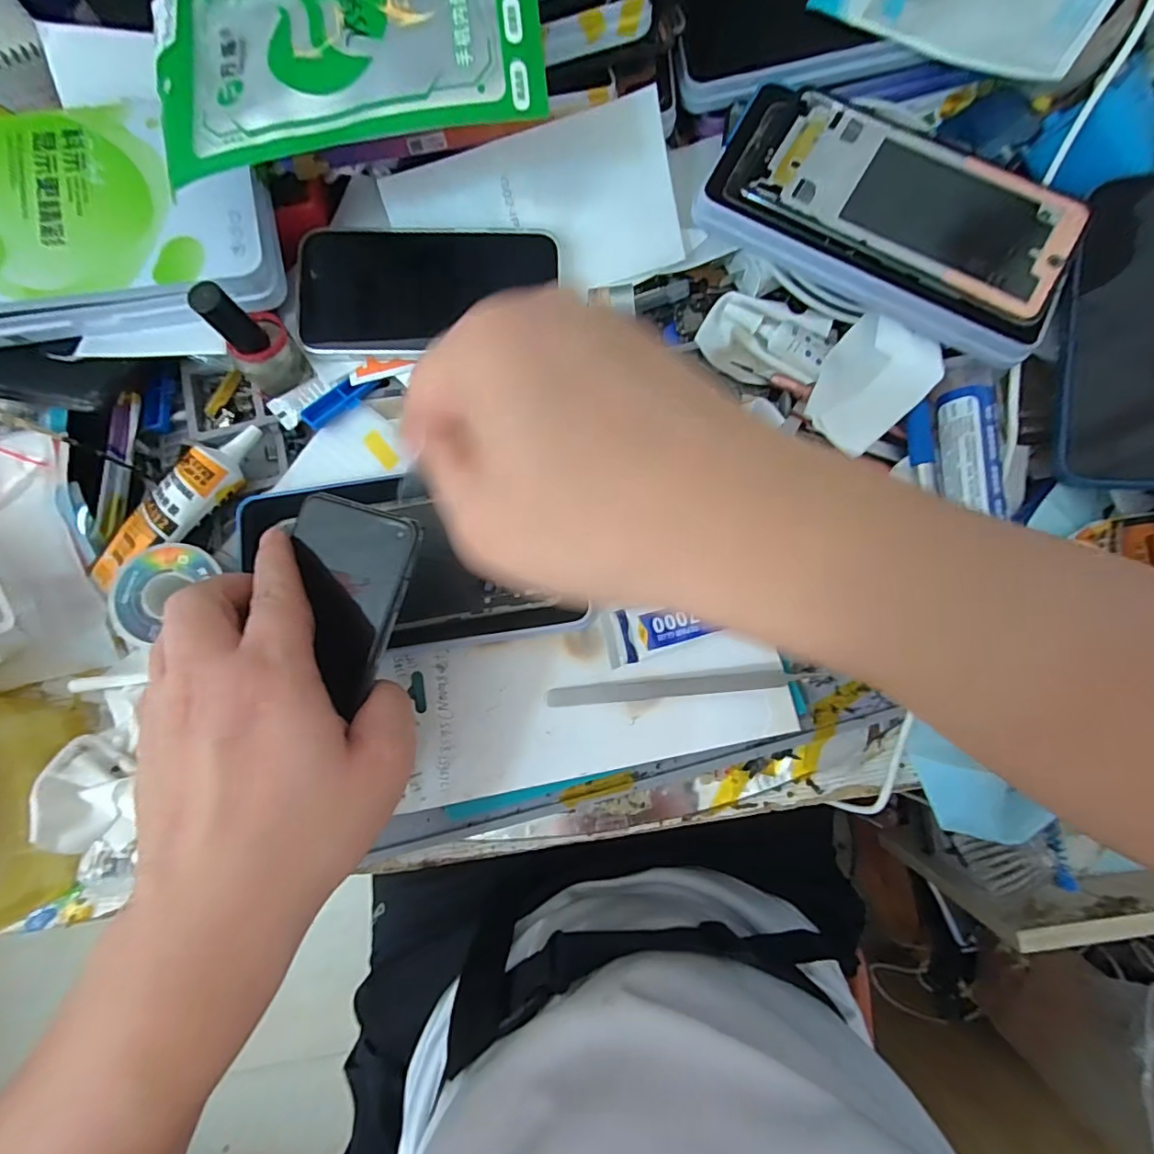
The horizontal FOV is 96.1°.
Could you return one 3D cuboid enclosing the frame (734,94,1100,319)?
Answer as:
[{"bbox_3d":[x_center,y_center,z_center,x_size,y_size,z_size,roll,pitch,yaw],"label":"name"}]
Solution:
[{"bbox_3d":[0.172,-0.192,0.264,0.152,0.005,0.069,31,84,7],"label":"frame"}]

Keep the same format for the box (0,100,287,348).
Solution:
[{"bbox_3d":[-0.260,-0.183,0.268,0.191,0.038,0.114,-10,81,-1],"label":"box"}]

